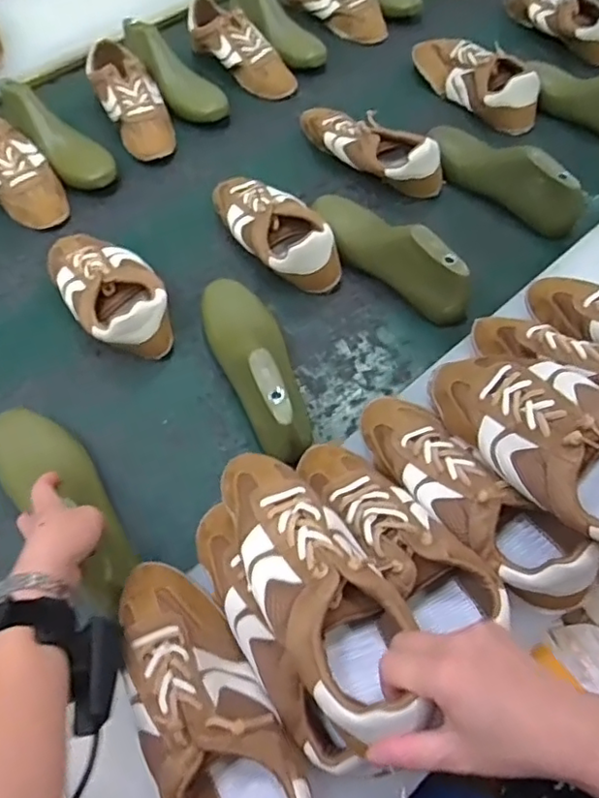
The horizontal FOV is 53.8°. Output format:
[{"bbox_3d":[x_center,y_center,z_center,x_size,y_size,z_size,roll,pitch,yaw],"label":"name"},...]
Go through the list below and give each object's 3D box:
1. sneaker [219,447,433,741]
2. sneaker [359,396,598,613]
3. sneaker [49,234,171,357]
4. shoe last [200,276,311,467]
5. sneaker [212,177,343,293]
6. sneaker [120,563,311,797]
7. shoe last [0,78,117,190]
[{"bbox_3d":[0.011,0.125,0.421,0.084,0.078,0.224,-25,53,-12],"label":"sneaker"},{"bbox_3d":[0.141,0.078,0.513,0.079,0.079,0.242,-33,64,-16],"label":"sneaker"},{"bbox_3d":[-0.233,-0.138,0.719,0.102,0.071,0.224,-30,63,-15],"label":"sneaker"},{"bbox_3d":[-0.047,-0.050,0.639,0.077,0.077,0.244,-19,61,-9],"label":"shoe last"},{"bbox_3d":[-0.036,-0.224,0.759,0.089,0.075,0.233,-31,63,-15],"label":"sneaker"},{"bbox_3d":[-0.072,0.229,0.438,0.093,0.083,0.246,-24,62,-12],"label":"sneaker"},{"bbox_3d":[-0.364,-0.393,0.870,0.245,0.072,0.078,43,69,10],"label":"shoe last"}]

